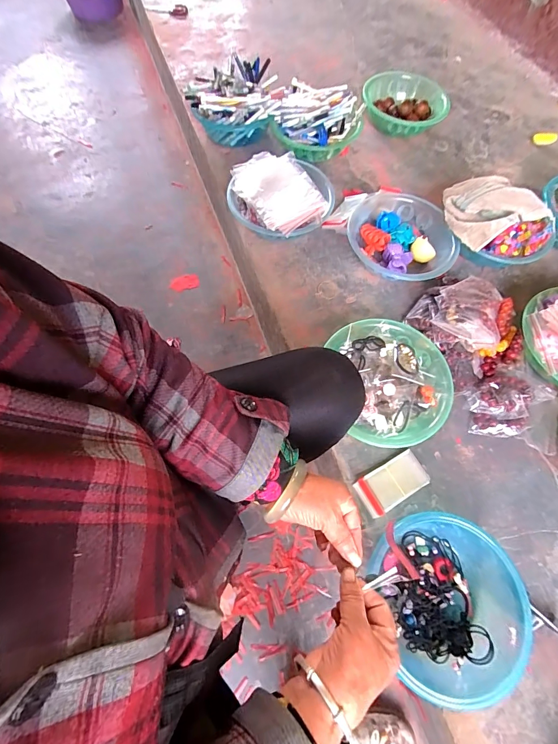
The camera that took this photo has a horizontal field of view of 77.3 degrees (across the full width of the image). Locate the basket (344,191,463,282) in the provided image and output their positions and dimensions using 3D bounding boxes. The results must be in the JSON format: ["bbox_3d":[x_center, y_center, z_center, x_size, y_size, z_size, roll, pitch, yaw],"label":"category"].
[{"bbox_3d":[0.270,-0.295,0.782,0.218,0.080,0.234,1,66,-2],"label":"basket"}]

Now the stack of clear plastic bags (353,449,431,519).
[{"bbox_3d":[0.198,0.194,0.609,0.124,0.012,0.066,-28,70,-14],"label":"stack of clear plastic bags"}]

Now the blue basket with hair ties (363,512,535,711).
[{"bbox_3d":[0.262,0.340,0.512,0.200,0.080,0.217,15,66,4],"label":"blue basket with hair ties"}]

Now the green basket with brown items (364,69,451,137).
[{"bbox_3d":[0.343,-0.735,0.969,0.229,0.076,0.194,8,66,1],"label":"green basket with brown items"}]

